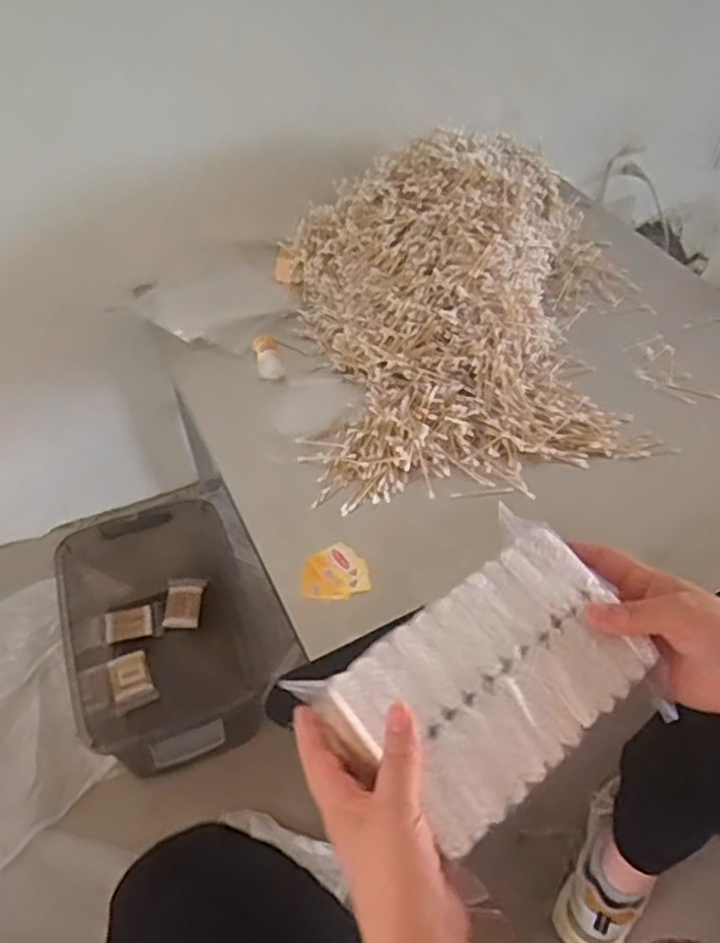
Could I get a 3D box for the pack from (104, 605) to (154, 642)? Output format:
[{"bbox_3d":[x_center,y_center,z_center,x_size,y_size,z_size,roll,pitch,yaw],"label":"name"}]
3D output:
[{"bbox_3d":[-0.386,0.255,1.182,0.077,0.018,0.055,-8,49,-7],"label":"pack"}]

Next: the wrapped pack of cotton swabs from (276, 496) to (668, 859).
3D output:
[{"bbox_3d":[0.080,0.116,0.432,0.195,0.025,0.128,-29,56,-26],"label":"wrapped pack of cotton swabs"}]

